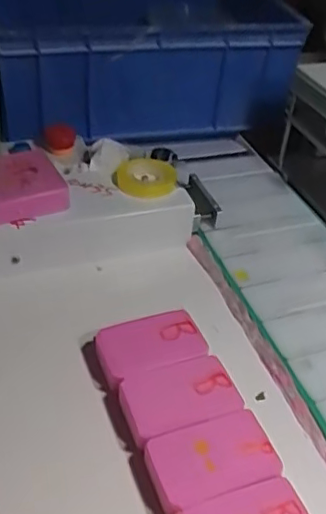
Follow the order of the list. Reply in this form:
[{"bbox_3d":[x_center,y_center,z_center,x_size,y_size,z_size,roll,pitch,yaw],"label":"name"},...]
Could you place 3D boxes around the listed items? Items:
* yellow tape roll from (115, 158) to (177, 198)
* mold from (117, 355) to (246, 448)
[{"bbox_3d":[-0.014,-0.068,0.498,0.046,0.013,0.046,3,41,-3],"label":"yellow tape roll"},{"bbox_3d":[0.010,0.093,0.370,0.072,0.019,0.047,-13,44,-20],"label":"mold"}]

